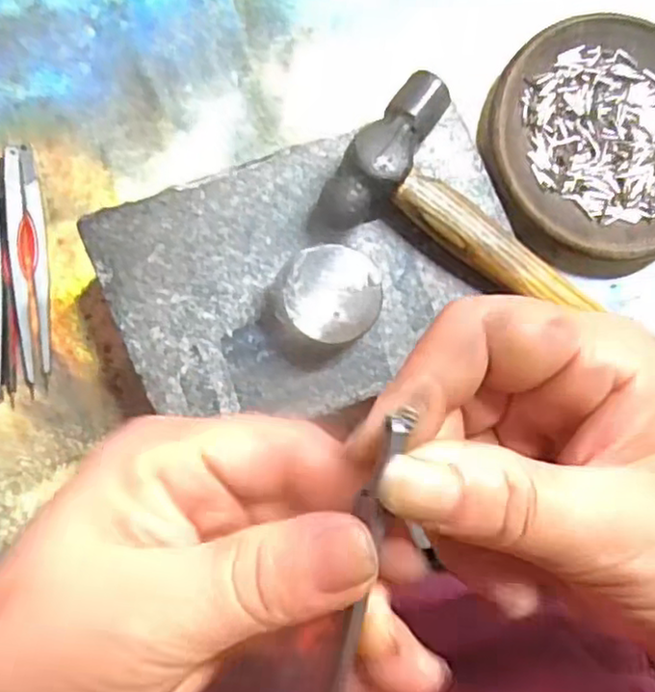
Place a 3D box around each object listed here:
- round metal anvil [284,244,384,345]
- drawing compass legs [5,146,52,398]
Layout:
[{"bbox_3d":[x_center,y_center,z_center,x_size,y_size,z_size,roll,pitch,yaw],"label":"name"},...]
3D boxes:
[{"bbox_3d":[0.002,-0.017,0.237,0.032,0.022,0.033,0,85,-4],"label":"round metal anvil"},{"bbox_3d":[-0.131,-0.035,0.293,0.014,0.005,0.105,-7,86,-4],"label":"drawing compass legs"}]

